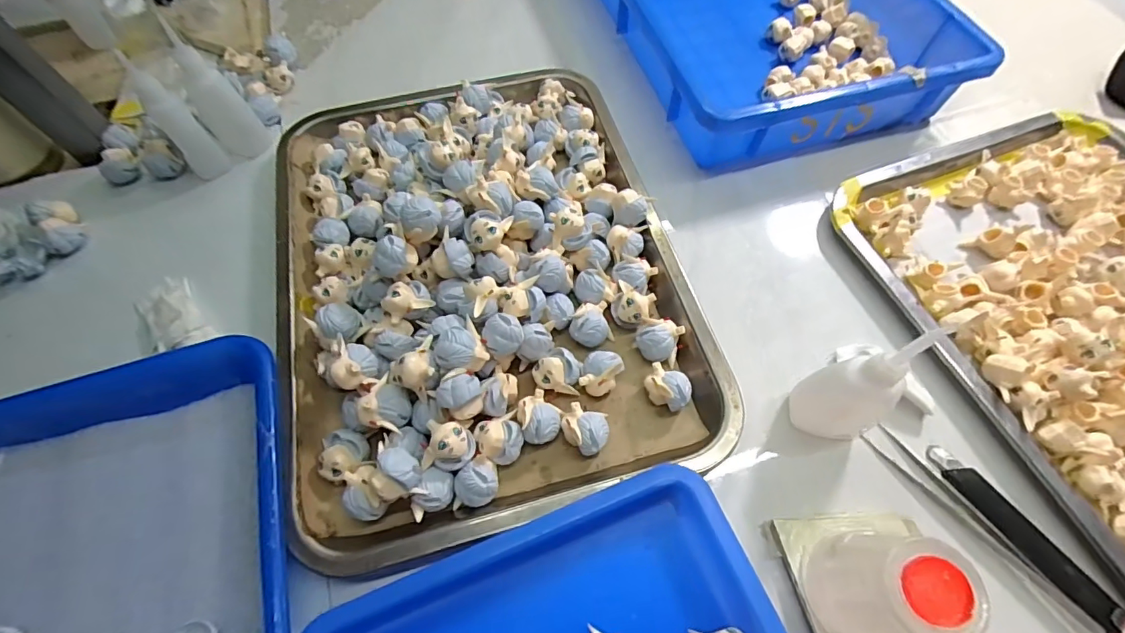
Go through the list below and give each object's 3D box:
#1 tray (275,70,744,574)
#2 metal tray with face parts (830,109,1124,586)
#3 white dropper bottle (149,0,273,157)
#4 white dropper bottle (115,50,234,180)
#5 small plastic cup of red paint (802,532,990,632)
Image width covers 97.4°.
[{"bbox_3d":[-0.060,-0.046,0.333,0.258,0.056,0.349,-15,63,-6],"label":"tray"},{"bbox_3d":[0.367,0.003,0.311,0.252,0.032,0.351,-19,63,-8],"label":"metal tray with face parts"},{"bbox_3d":[-0.270,-0.173,0.378,0.035,0.105,0.031,-37,67,-16],"label":"white dropper bottle"},{"bbox_3d":[-0.285,-0.142,0.367,0.028,0.090,0.023,-41,68,-17],"label":"white dropper bottle"},{"bbox_3d":[0.148,0.130,0.230,0.046,0.068,0.049,9,63,7],"label":"small plastic cup of red paint"}]

